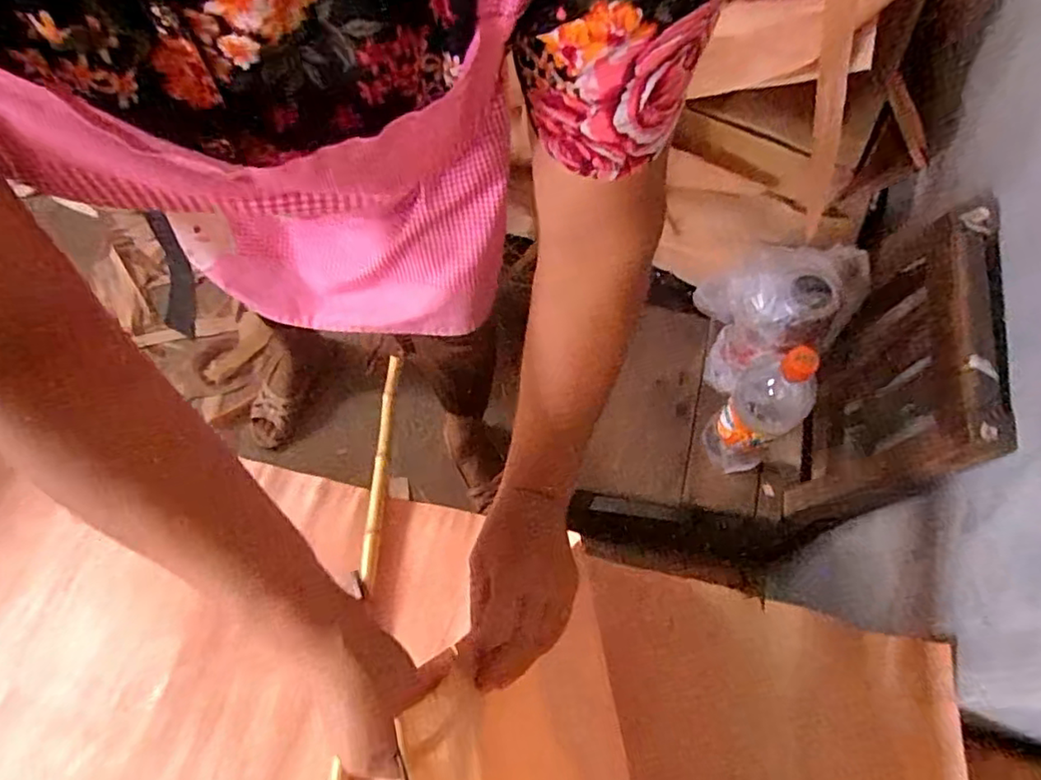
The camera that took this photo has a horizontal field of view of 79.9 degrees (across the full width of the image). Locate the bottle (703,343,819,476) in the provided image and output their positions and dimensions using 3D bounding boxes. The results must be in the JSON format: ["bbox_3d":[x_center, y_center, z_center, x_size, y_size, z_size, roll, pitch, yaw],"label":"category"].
[{"bbox_3d":[0.281,0.024,0.726,0.085,0.244,0.079,0,65,0],"label":"bottle"}]

